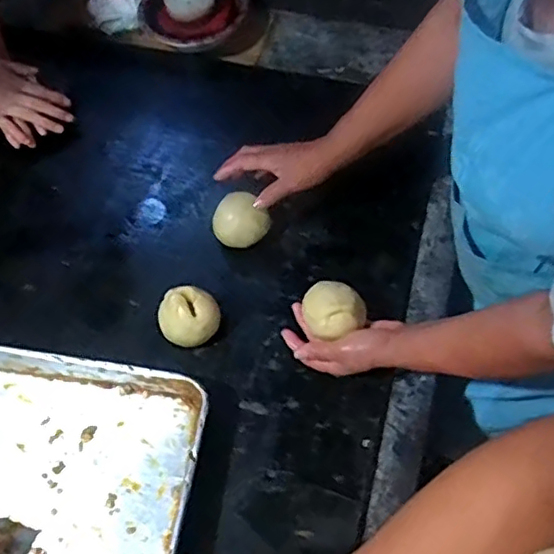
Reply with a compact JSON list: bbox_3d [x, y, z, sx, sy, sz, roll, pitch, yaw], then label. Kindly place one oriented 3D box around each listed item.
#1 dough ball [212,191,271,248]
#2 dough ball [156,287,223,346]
[{"bbox_3d":[-0.052,-0.071,0.811,0.069,0.058,0.065,-1,61,1],"label":"dough ball"},{"bbox_3d":[-0.108,0.054,0.741,0.076,0.062,0.065,-19,62,-9],"label":"dough ball"}]

